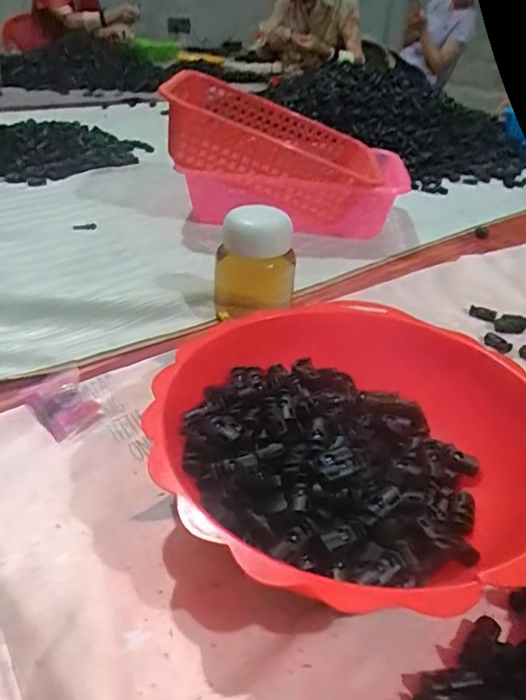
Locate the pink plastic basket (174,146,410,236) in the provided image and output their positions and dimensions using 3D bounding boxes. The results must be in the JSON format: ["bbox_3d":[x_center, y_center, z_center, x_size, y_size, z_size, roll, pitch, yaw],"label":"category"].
[{"bbox_3d":[0.043,-0.263,0.762,0.335,0.155,0.206,-2,33,-8],"label":"pink plastic basket"}]

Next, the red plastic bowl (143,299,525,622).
[{"bbox_3d":[0.056,0.058,0.348,0.241,0.062,0.249,4,32,0],"label":"red plastic bowl"}]

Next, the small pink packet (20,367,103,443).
[{"bbox_3d":[-0.149,0.038,0.413,0.042,0.021,0.055,-21,40,-34],"label":"small pink packet"}]

